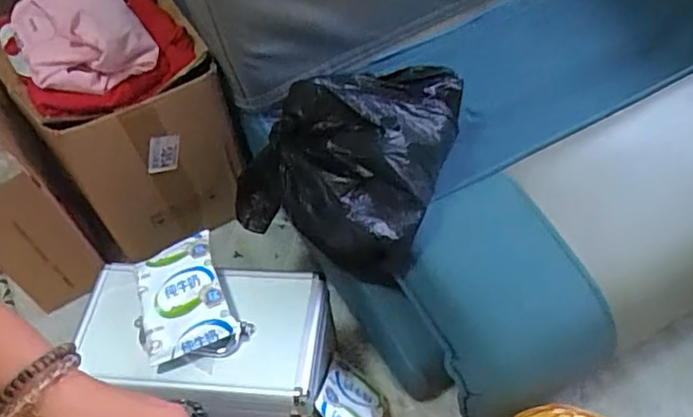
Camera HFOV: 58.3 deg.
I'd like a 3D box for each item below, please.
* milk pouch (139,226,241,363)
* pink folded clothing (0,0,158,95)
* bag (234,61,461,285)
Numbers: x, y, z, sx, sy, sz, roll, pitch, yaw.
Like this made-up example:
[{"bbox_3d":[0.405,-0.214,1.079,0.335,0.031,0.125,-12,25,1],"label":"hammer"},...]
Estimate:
[{"bbox_3d":[-0.182,0.097,0.697,0.100,0.040,0.150,-16,52,-7],"label":"milk pouch"},{"bbox_3d":[-0.370,-0.240,0.820,0.161,0.076,0.210,-30,55,-17],"label":"pink folded clothing"},{"bbox_3d":[0.016,-0.080,0.765,0.232,0.163,0.256,20,56,20],"label":"bag"}]

